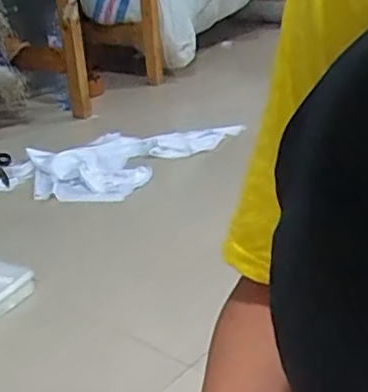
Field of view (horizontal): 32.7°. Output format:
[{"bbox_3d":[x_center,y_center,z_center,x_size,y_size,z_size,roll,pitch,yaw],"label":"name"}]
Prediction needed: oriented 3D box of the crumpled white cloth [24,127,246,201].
[{"bbox_3d":[-0.096,-0.093,1.429,0.509,0.026,0.259,-14,27,-21],"label":"crumpled white cloth"}]

